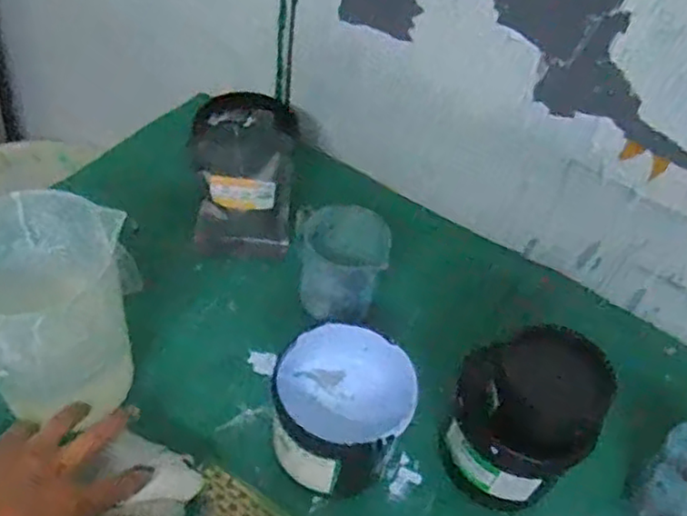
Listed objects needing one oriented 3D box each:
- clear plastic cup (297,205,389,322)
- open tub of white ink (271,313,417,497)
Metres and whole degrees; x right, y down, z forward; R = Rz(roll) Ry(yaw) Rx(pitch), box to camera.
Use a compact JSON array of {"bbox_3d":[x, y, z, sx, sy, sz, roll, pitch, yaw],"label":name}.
[{"bbox_3d":[-0.003,0.014,0.716,0.094,0.105,0.109,1,47,-9],"label":"clear plastic cup"},{"bbox_3d":[-0.005,0.135,0.588,0.120,0.112,0.135,-1,48,-10],"label":"open tub of white ink"}]

